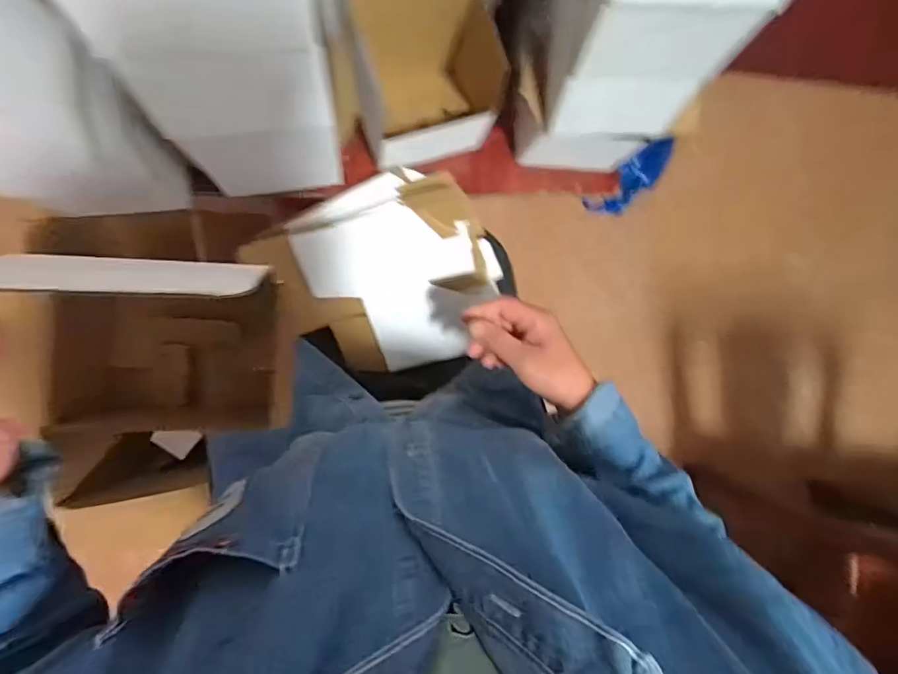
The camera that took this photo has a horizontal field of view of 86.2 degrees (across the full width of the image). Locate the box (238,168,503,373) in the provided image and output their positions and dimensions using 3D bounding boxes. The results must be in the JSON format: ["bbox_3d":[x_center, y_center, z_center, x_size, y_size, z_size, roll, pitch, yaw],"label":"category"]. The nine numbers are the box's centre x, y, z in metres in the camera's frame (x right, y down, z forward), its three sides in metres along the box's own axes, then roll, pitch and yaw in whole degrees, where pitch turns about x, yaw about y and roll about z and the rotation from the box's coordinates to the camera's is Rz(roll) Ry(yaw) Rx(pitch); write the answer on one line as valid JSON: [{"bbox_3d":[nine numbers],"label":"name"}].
[{"bbox_3d":[-0.074,-0.060,0.559,0.255,0.047,0.219,-22,118,10],"label":"box"}]

